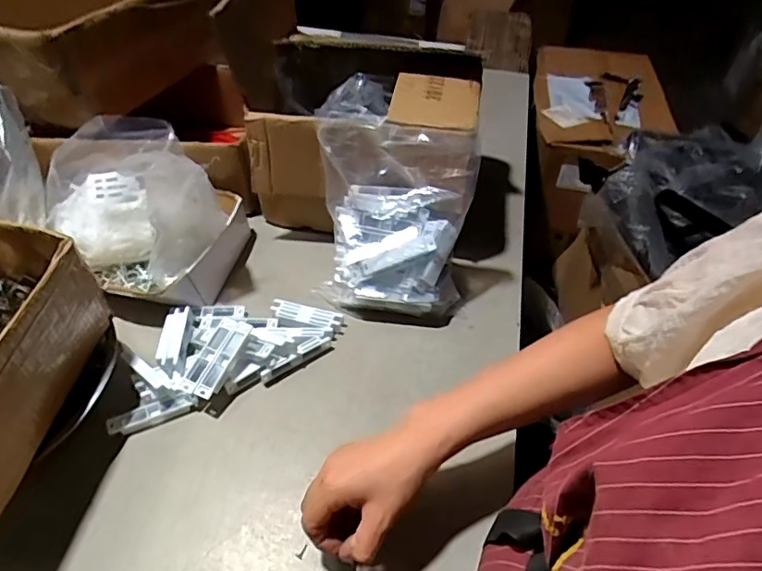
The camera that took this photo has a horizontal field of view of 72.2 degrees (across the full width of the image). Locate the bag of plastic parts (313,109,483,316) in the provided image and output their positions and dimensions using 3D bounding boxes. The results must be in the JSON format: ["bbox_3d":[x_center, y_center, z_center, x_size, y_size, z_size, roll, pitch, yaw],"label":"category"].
[{"bbox_3d":[0.015,-0.081,0.665,0.189,0.207,0.150,3,48,1],"label":"bag of plastic parts"}]

